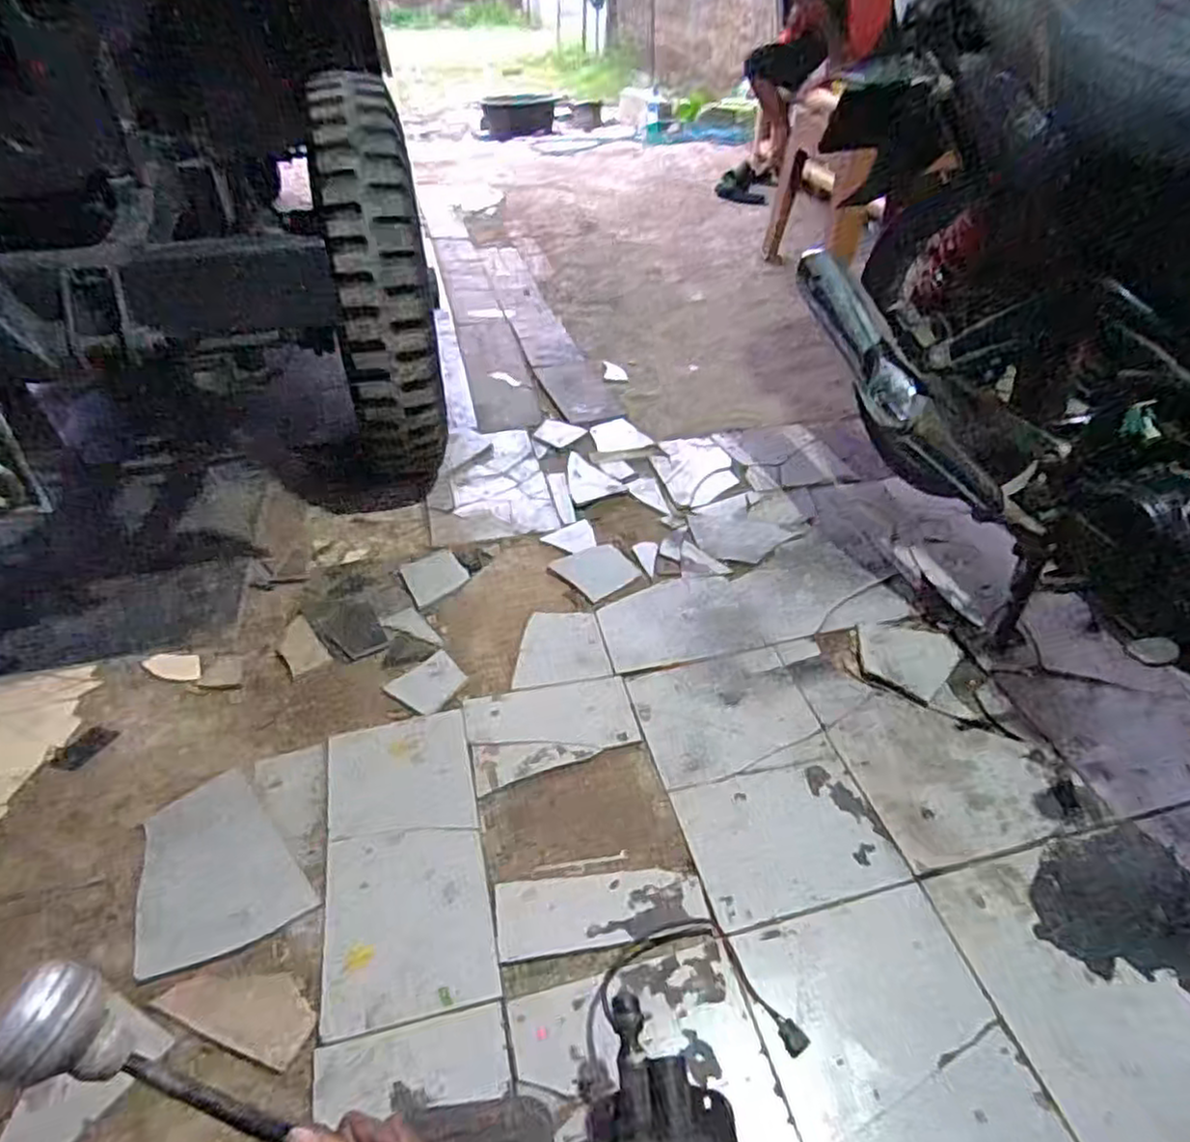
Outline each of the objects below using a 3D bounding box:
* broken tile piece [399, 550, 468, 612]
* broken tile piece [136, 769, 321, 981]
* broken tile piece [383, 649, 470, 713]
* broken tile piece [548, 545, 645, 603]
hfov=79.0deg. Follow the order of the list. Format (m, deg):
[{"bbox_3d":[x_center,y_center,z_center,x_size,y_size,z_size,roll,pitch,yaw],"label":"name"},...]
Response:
[{"bbox_3d":[-0.295,0.011,1.340,0.109,0.006,0.134,-20,47,-21],"label":"broken tile piece"},{"bbox_3d":[-0.481,0.370,0.922,0.184,0.015,0.239,-19,46,-20],"label":"broken tile piece"},{"bbox_3d":[-0.262,0.175,1.149,0.098,0.009,0.110,28,49,26],"label":"broken tile piece"},{"bbox_3d":[0.004,-0.007,1.355,0.129,0.004,0.133,-31,51,-29],"label":"broken tile piece"}]

